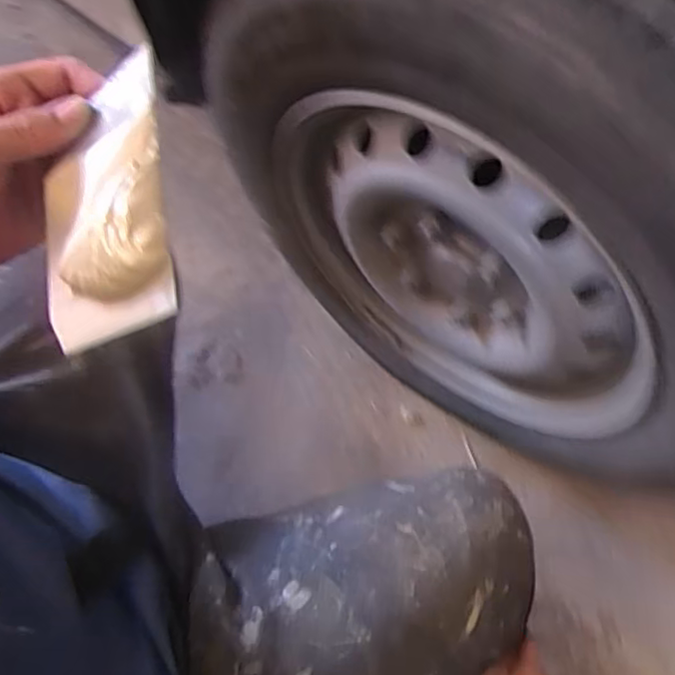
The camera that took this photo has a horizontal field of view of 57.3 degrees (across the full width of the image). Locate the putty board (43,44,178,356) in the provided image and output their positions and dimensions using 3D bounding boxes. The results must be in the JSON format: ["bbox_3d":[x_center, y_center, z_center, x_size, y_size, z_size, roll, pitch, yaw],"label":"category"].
[{"bbox_3d":[-0.113,-0.066,0.294,0.072,0.018,0.141,-21,65,26],"label":"putty board"}]

